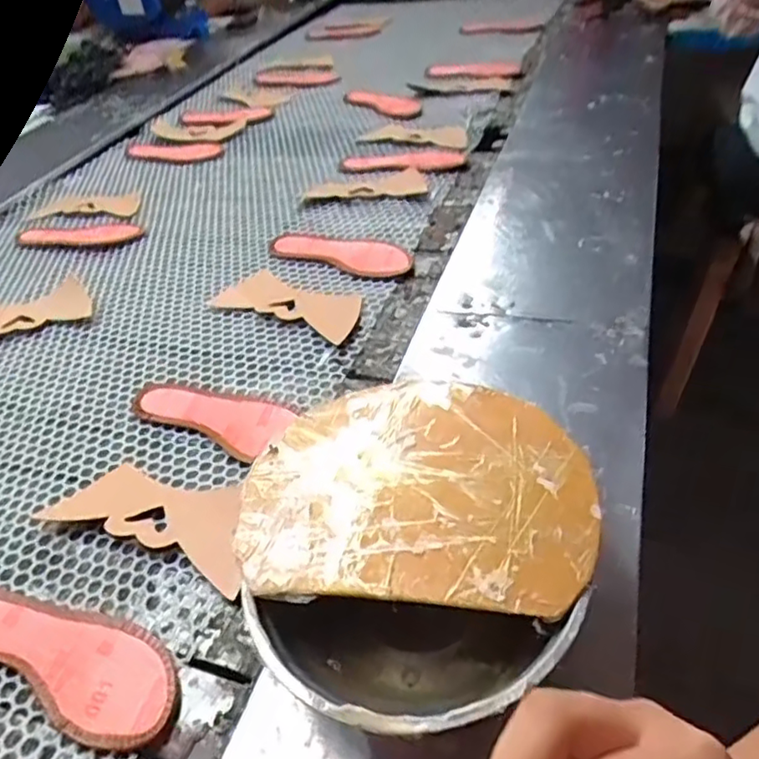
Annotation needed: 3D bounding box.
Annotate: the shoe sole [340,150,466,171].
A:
[{"bbox_3d":[0.036,-0.370,1.056,0.208,0.013,0.060,5,44,13],"label":"shoe sole"}]

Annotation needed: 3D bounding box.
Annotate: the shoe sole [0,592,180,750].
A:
[{"bbox_3d":[-0.246,0.203,0.480,0.223,0.015,0.073,16,48,23],"label":"shoe sole"}]

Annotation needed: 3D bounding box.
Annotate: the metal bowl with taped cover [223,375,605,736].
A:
[{"bbox_3d":[0.022,0.113,0.444,0.234,0.072,0.247,-4,43,4],"label":"metal bowl with taped cover"}]

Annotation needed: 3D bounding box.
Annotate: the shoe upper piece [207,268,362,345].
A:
[{"bbox_3d":[-0.108,-0.097,0.787,0.203,0.012,0.086,20,46,27],"label":"shoe upper piece"}]

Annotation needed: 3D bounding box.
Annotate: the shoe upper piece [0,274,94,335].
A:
[{"bbox_3d":[-0.487,-0.095,0.847,0.216,0.005,0.105,-11,43,1],"label":"shoe upper piece"}]

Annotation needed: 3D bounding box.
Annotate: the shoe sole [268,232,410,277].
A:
[{"bbox_3d":[-0.054,-0.178,0.866,0.219,0.016,0.069,18,49,25],"label":"shoe sole"}]

